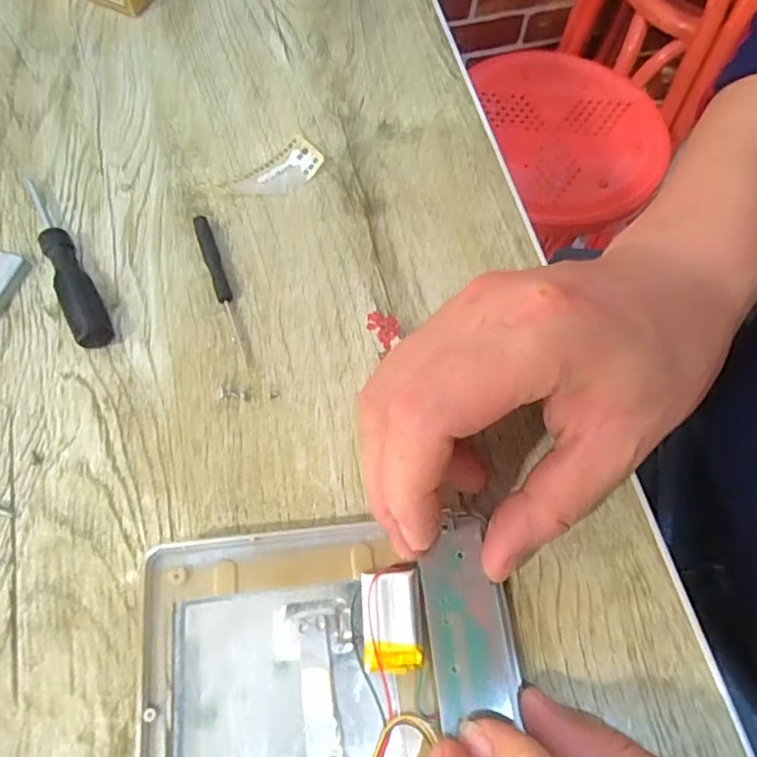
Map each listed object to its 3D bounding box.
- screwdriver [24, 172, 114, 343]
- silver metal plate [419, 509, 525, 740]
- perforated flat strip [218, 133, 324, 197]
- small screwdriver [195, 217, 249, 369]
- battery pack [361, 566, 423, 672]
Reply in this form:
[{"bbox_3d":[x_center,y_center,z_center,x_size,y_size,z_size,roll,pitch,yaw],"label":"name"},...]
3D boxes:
[{"bbox_3d":[-0.144,-0.056,0.263,0.014,0.012,0.103,-27,70,-11],"label":"screwdriver"},{"bbox_3d":[0.031,0.081,0.199,0.028,0.005,0.065,-6,70,-3],"label":"silver metal plate"},{"bbox_3d":[-0.052,-0.101,0.285,0.048,0.007,0.023,-38,72,-15],"label":"perforated flat strip"},{"bbox_3d":[-0.071,-0.042,0.260,0.007,0.006,0.079,-20,69,-9],"label":"small screwdriver"},{"bbox_3d":[0.004,0.083,0.200,0.020,0.007,0.032,-4,67,-2],"label":"battery pack"}]

